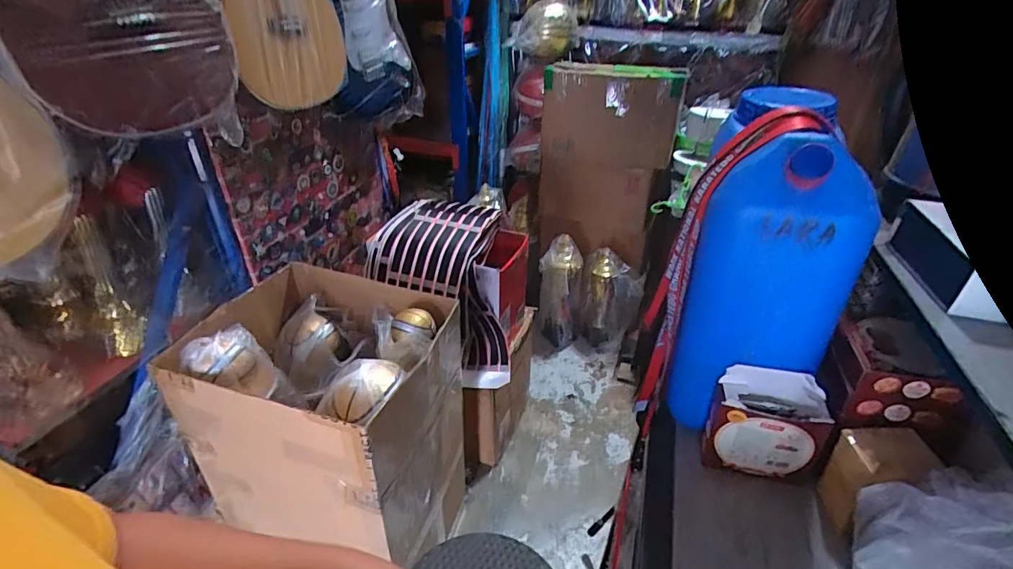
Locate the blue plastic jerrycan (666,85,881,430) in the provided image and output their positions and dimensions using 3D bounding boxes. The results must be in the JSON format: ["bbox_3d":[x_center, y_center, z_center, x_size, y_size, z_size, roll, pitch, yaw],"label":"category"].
[{"bbox_3d":[0.351,-0.036,0.676,0.169,0.386,0.282,12,34,17],"label":"blue plastic jerrycan"}]

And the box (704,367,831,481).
[{"bbox_3d":[0.339,0.186,0.623,0.132,0.155,0.049,11,34,15],"label":"box"}]

